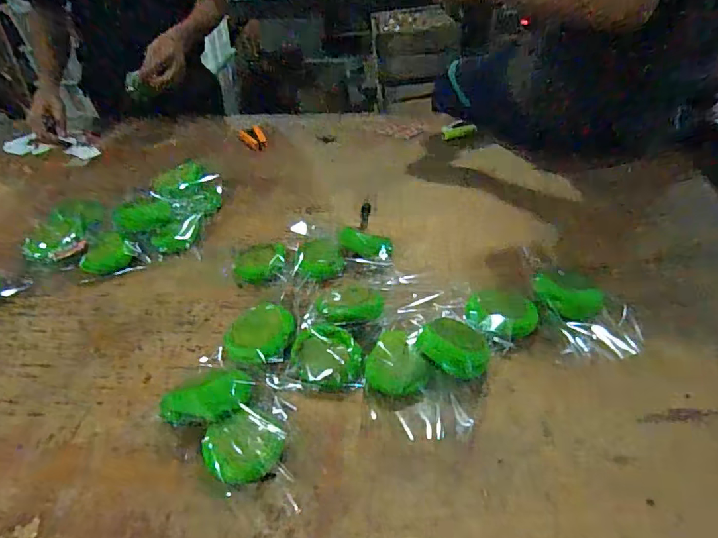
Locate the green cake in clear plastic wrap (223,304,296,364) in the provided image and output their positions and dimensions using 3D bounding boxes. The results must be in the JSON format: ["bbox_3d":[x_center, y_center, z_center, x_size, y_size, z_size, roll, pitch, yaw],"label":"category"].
[{"bbox_3d":[-0.122,0.084,0.618,0.077,0.025,0.093,6,39,13],"label":"green cake in clear plastic wrap"}]

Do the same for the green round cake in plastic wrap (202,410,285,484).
[{"bbox_3d":[-0.115,0.178,0.494,0.071,0.017,0.071,3,50,-4],"label":"green round cake in plastic wrap"}]

